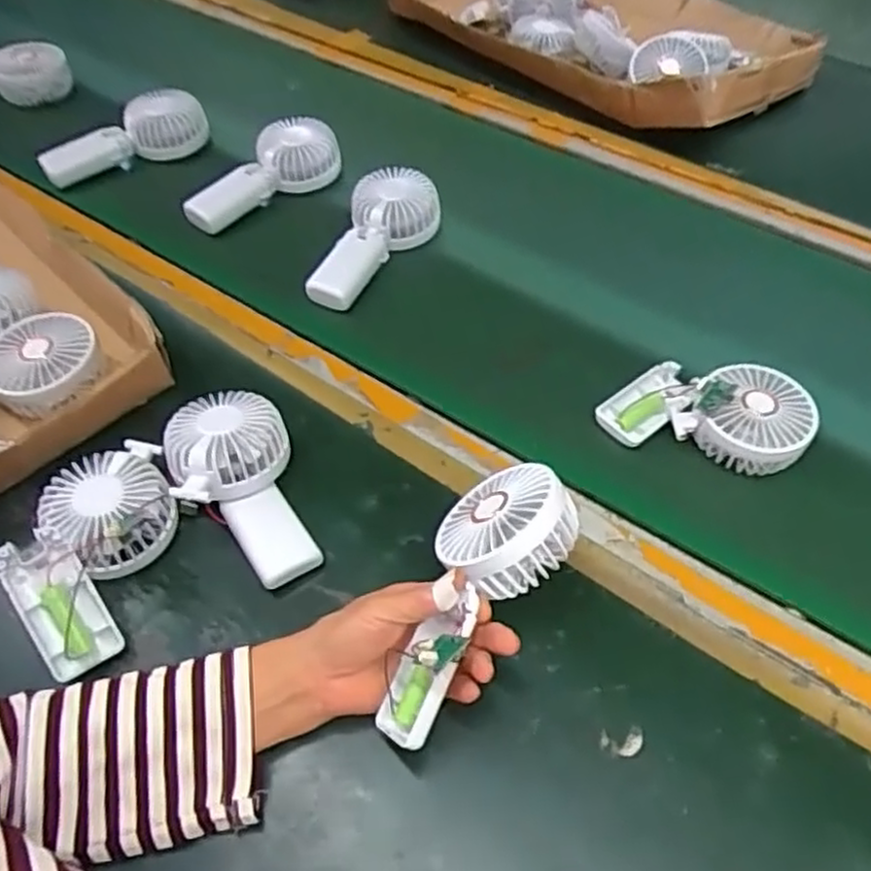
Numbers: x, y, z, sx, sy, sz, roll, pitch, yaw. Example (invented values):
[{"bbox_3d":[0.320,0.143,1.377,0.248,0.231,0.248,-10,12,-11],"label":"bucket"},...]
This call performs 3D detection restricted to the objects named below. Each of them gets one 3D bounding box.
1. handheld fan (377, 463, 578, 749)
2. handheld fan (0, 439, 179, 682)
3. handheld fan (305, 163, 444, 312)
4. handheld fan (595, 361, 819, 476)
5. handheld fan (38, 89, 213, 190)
[{"bbox_3d":[0.016,0.091,0.437,0.076,0.068,0.181,28,77,19],"label":"handheld fan"},{"bbox_3d":[-0.234,0.073,0.511,0.085,0.054,0.169,11,52,6],"label":"handheld fan"},{"bbox_3d":[-0.059,-0.182,0.711,0.088,0.057,0.172,18,53,12],"label":"handheld fan"},{"bbox_3d":[0.214,-0.023,0.593,0.149,0.059,0.087,17,53,11],"label":"handheld fan"},{"bbox_3d":[-0.343,-0.328,0.820,0.175,0.042,0.072,-27,57,-21],"label":"handheld fan"}]

